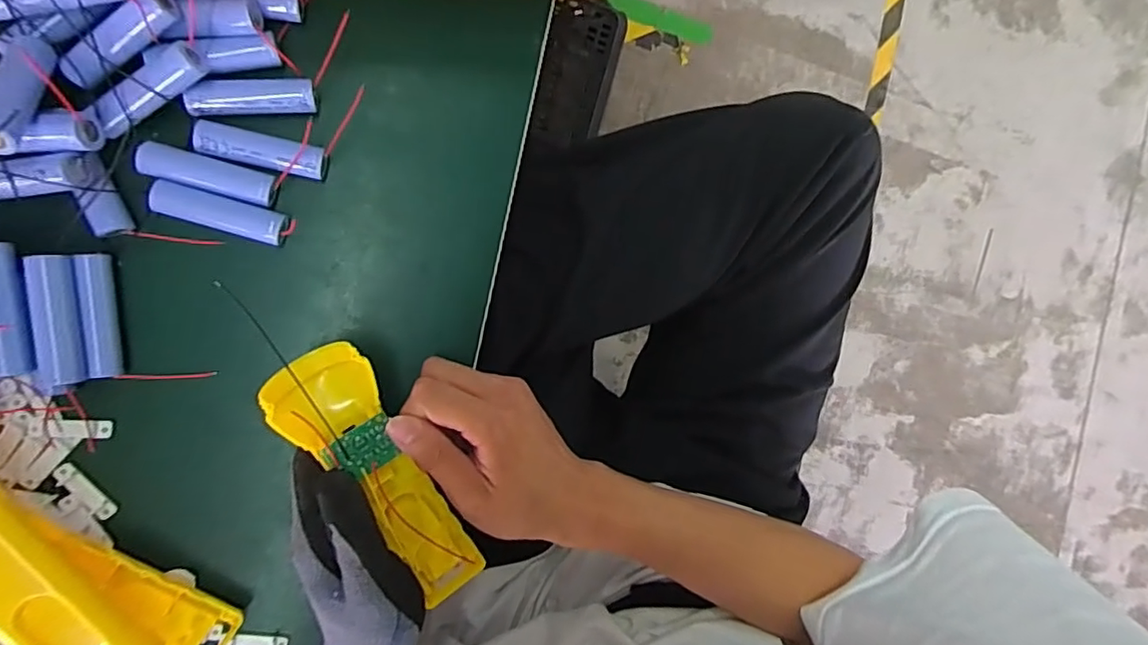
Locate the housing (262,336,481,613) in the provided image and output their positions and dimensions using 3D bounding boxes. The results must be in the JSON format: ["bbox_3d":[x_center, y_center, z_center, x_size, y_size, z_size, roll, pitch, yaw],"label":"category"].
[{"bbox_3d":[-0.102,0.088,0.318,0.045,0.028,0.162,-25,114,-6],"label":"housing"}]

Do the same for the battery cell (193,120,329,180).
[{"bbox_3d":[-0.175,-0.097,0.333,0.066,0.020,0.020,10,93,-21],"label":"battery cell"}]

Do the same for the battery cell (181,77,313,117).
[{"bbox_3d":[-0.180,-0.127,0.329,0.063,0.017,0.022,-16,97,-29],"label":"battery cell"}]

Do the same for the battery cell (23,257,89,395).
[{"bbox_3d":[-0.257,0.000,0.291,0.015,0.016,0.065,-2,94,-14],"label":"battery cell"}]

